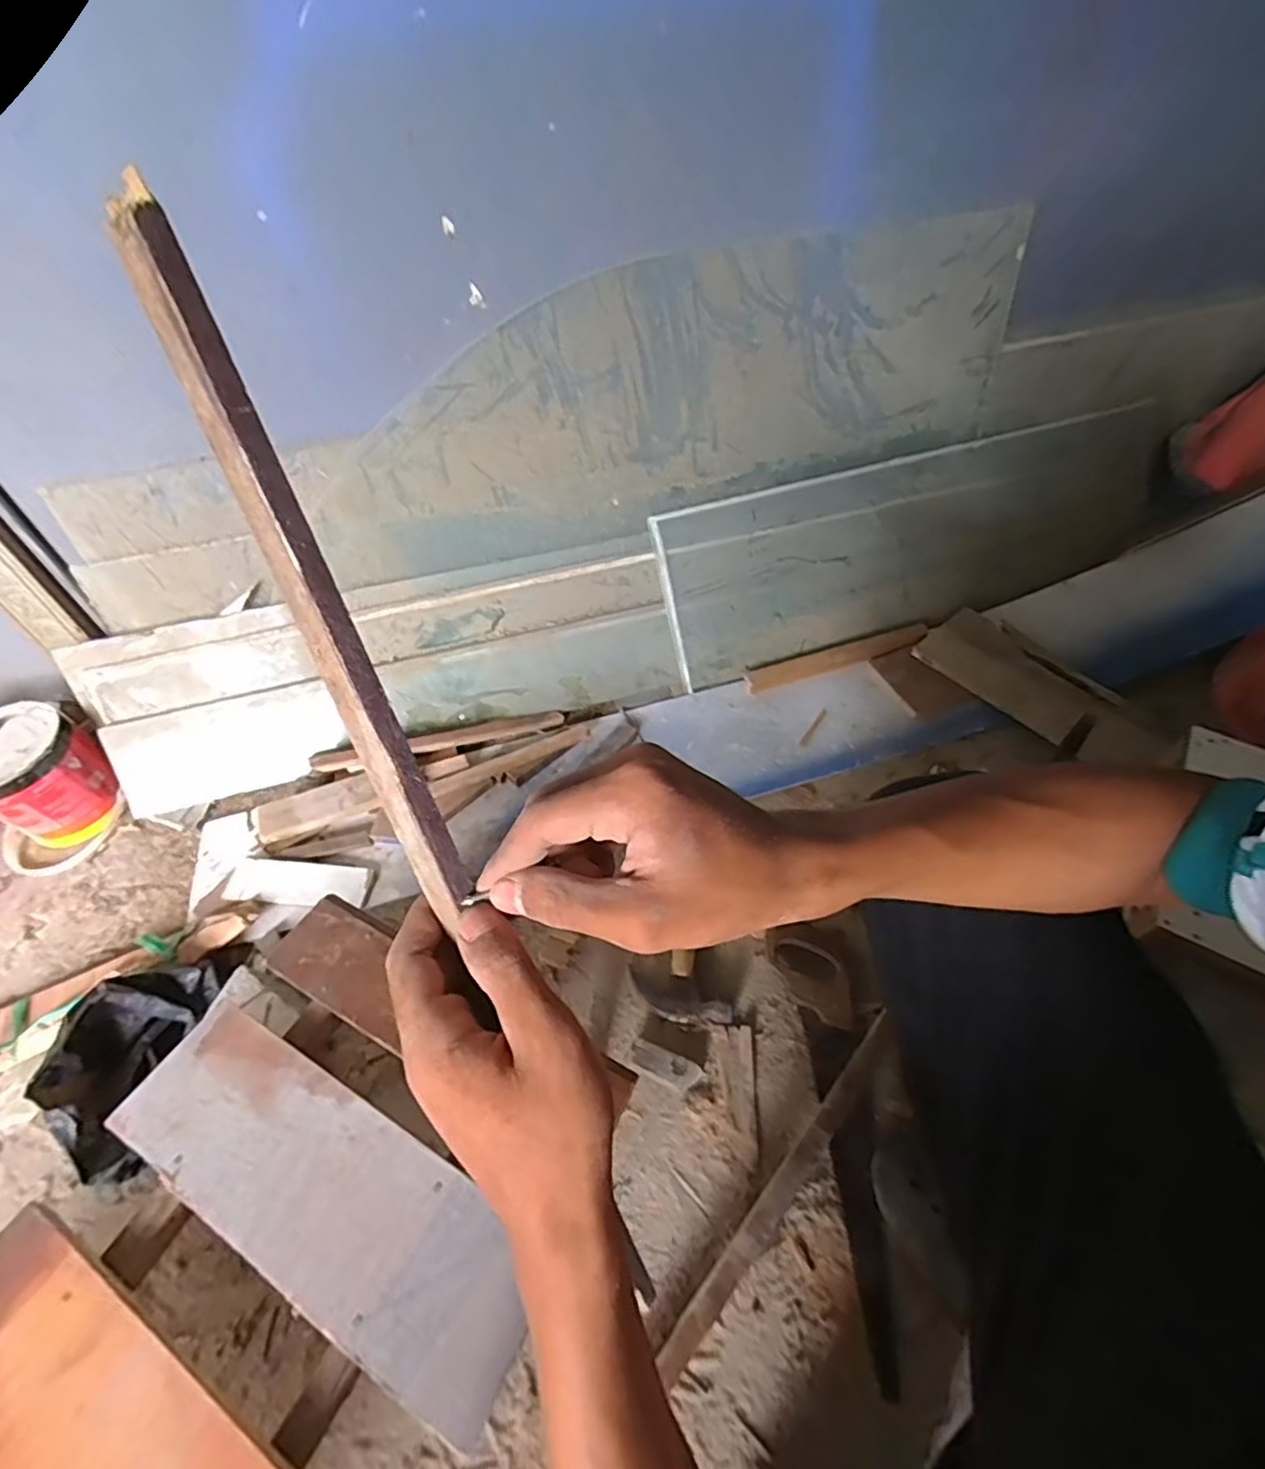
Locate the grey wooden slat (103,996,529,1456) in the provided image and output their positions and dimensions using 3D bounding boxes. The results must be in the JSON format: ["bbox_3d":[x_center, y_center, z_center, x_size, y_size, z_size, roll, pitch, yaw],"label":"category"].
[{"bbox_3d":[-0.232,0.334,0.465,0.356,0.013,0.110,22,54,20],"label":"grey wooden slat"}]

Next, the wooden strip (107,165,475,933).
[{"bbox_3d":[-0.113,-0.047,0.222,0.018,0.254,0.006,-24,15,-17],"label":"wooden strip"}]

